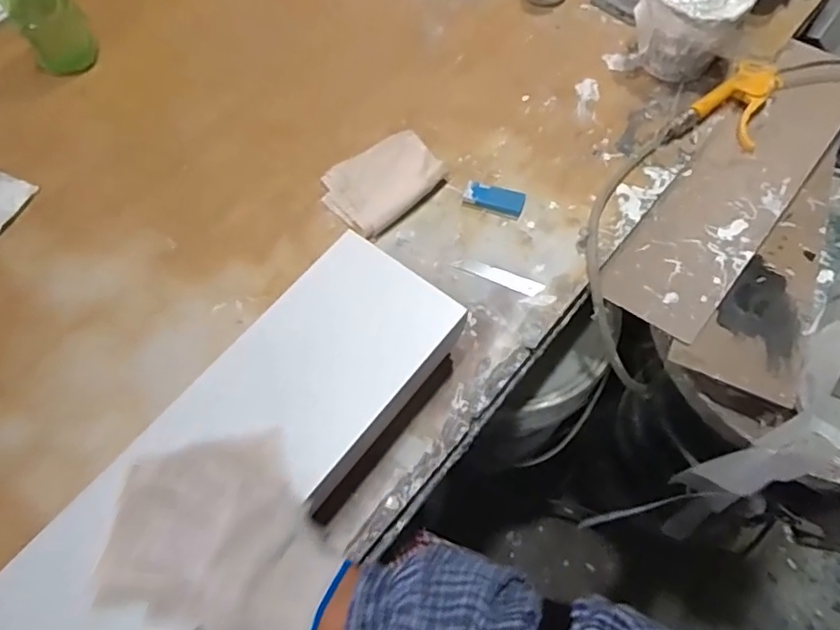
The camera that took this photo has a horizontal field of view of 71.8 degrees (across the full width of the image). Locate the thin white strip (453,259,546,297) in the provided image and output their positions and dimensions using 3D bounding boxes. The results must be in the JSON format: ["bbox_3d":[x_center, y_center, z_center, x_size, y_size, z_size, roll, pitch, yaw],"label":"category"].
[{"bbox_3d":[0.087,-0.042,0.638,0.097,0.004,0.019,22,67,16],"label":"thin white strip"}]

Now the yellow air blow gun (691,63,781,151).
[{"bbox_3d":[0.401,-0.266,0.716,0.083,0.025,0.116,36,70,16],"label":"yellow air blow gun"}]

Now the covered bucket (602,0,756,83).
[{"bbox_3d":[0.331,-0.371,0.734,0.123,0.130,0.122,1,65,-2],"label":"covered bucket"}]

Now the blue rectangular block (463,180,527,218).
[{"bbox_3d":[0.087,-0.135,0.679,0.069,0.012,0.031,16,66,8],"label":"blue rectangular block"}]

